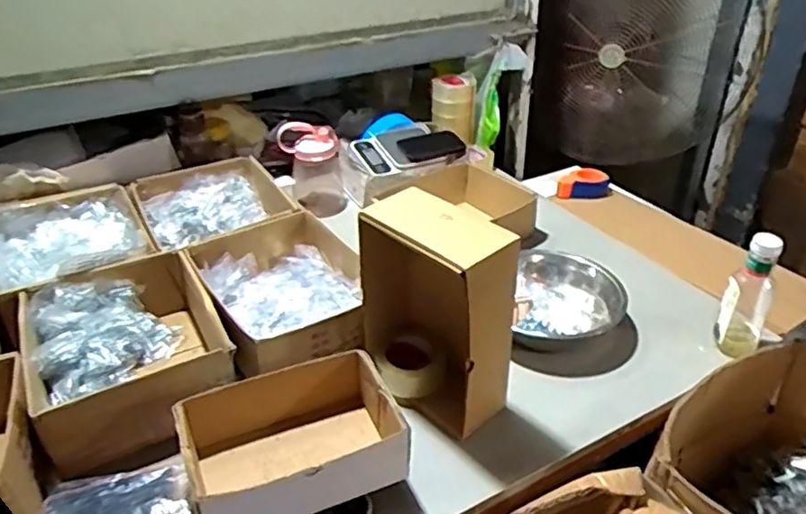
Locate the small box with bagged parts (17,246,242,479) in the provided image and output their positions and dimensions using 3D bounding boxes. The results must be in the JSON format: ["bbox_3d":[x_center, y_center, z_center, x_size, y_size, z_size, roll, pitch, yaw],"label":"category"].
[{"bbox_3d":[-0.441,0.151,1.006,0.276,0.126,0.335,-16,36,-22],"label":"small box with bagged parts"}]

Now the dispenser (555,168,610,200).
[{"bbox_3d":[0.492,-0.200,1.713,0.141,0.069,0.056,3,33,7],"label":"dispenser"}]

